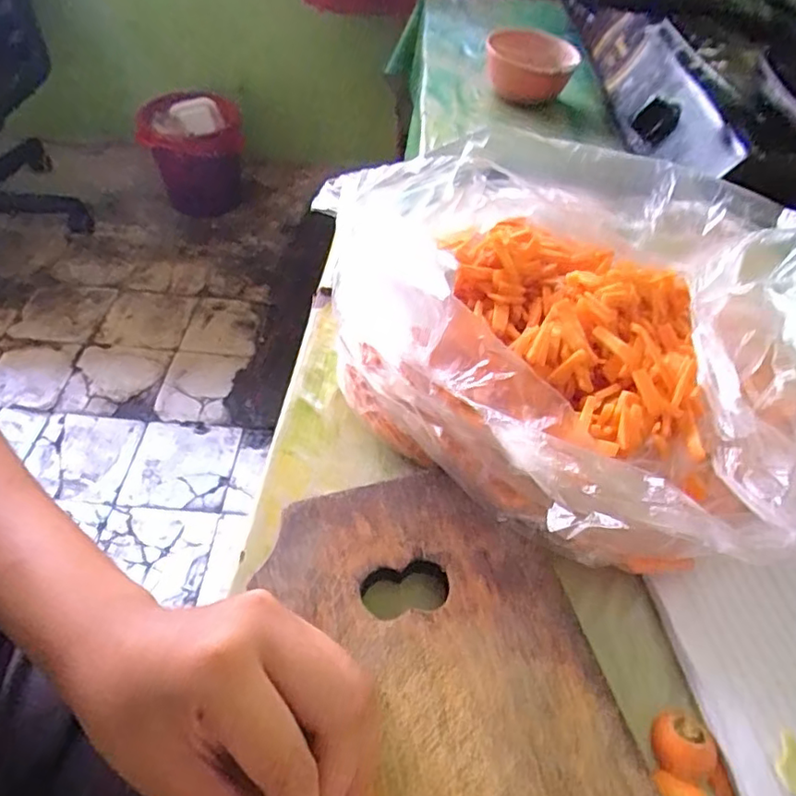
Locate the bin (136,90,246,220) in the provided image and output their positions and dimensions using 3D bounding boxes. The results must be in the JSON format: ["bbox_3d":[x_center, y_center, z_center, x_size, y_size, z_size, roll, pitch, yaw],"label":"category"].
[{"bbox_3d":[-0.589,-0.717,1.714,0.275,0.276,0.237,-10,52,-13],"label":"bin"}]

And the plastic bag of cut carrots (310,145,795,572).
[{"bbox_3d":[0.096,-0.038,0.298,0.204,0.125,0.240,-21,57,-21],"label":"plastic bag of cut carrots"}]

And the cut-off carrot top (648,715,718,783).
[{"bbox_3d":[0.118,0.143,0.242,0.023,0.010,0.024,9,51,1],"label":"cut-off carrot top"}]

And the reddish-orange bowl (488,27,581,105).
[{"bbox_3d":[0.188,-0.474,0.853,0.118,0.073,0.154,7,51,0],"label":"reddish-orange bowl"}]

